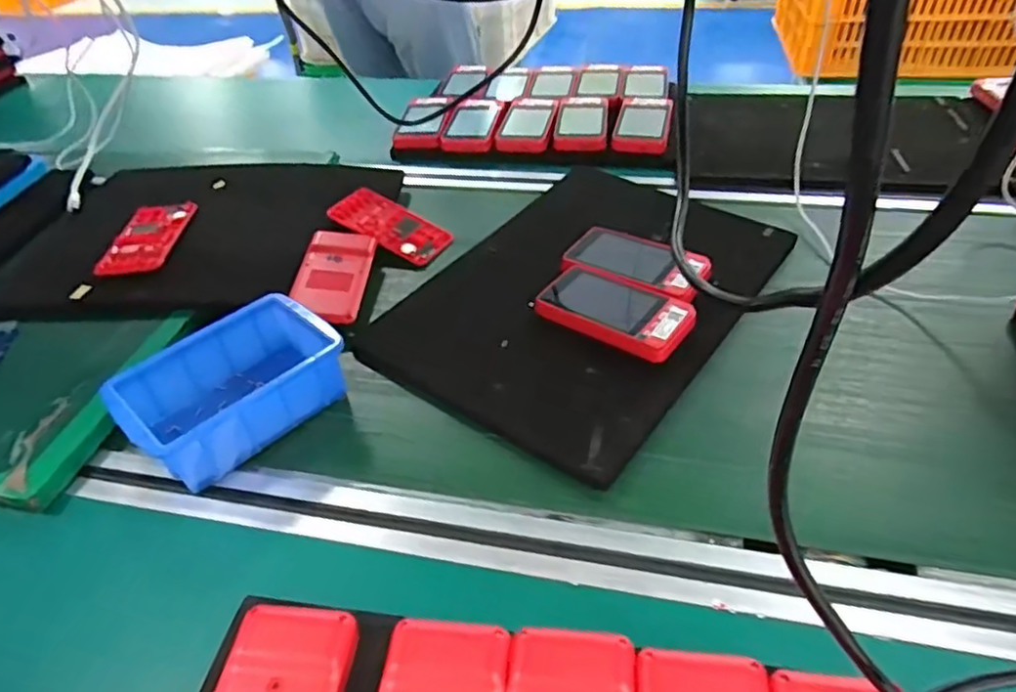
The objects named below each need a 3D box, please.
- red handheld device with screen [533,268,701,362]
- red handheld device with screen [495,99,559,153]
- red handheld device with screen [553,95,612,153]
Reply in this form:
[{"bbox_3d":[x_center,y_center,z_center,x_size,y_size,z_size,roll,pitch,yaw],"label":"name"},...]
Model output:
[{"bbox_3d":[0.087,-0.029,0.523,0.124,0.021,0.070,25,50,29],"label":"red handheld device with screen"},{"bbox_3d":[0.027,-0.277,0.797,0.064,0.021,0.120,5,44,11],"label":"red handheld device with screen"},{"bbox_3d":[0.094,-0.275,0.792,0.063,0.020,0.126,3,43,9],"label":"red handheld device with screen"}]

